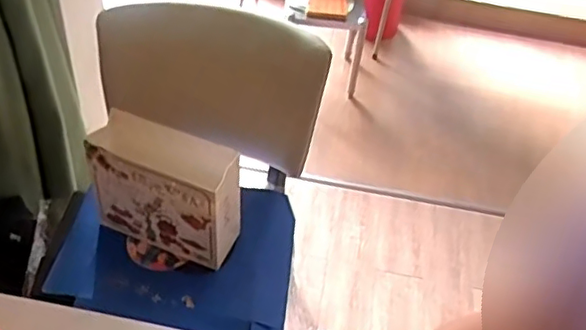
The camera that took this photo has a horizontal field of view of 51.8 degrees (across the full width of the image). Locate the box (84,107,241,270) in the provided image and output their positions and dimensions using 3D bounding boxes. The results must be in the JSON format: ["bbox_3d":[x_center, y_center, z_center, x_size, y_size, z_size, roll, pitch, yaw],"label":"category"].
[{"bbox_3d":[-0.236,0.042,1.123,0.275,0.208,0.118,20,45,13],"label":"box"}]

